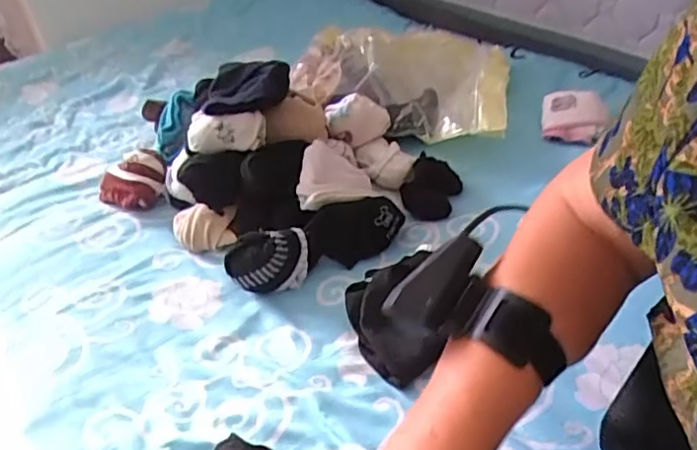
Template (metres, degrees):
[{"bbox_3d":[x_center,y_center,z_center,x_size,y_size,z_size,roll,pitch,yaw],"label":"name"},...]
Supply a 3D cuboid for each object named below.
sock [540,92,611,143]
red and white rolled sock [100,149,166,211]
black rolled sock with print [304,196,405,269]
[{"bbox_3d":[0.264,-0.125,0.700,0.070,0.052,0.046,0,39,10],"label":"sock"},{"bbox_3d":[-0.256,-0.052,0.692,0.080,0.048,0.051,-6,38,2],"label":"red and white rolled sock"},{"bbox_3d":[0.005,0.004,0.591,0.099,0.051,0.040,-22,41,-18],"label":"black rolled sock with print"}]

